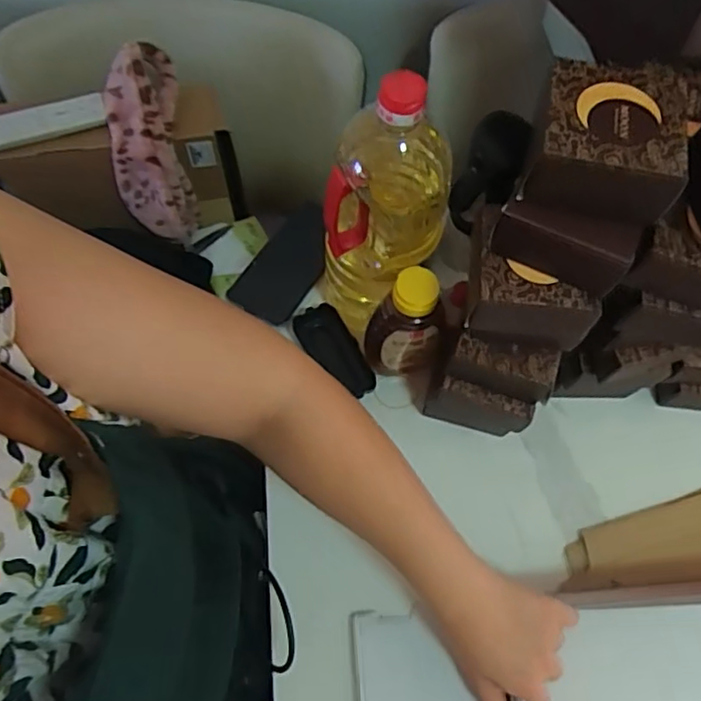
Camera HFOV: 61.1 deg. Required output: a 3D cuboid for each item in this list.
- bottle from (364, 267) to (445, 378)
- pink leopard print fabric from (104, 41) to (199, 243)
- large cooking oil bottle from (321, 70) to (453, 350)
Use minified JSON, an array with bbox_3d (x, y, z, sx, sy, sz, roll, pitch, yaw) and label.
[{"bbox_3d":[0.053,-0.015,0.575,0.058,0.158,0.055,1,67,-2],"label":"bottle"},{"bbox_3d":[-0.242,-0.240,0.713,0.080,0.222,0.075,-6,26,-4],"label":"pink leopard print fabric"},{"bbox_3d":[0.029,-0.114,0.540,0.107,0.278,0.097,3,67,-1],"label":"large cooking oil bottle"}]

